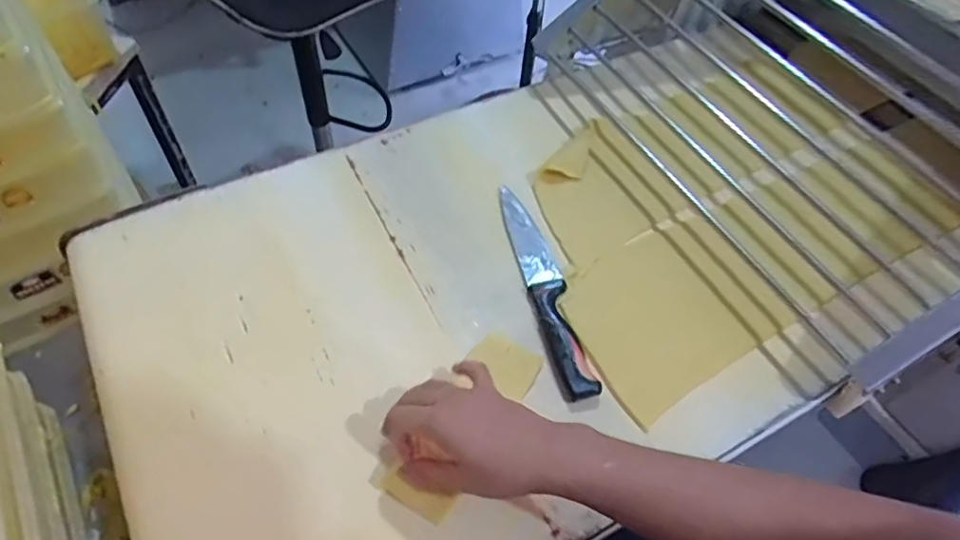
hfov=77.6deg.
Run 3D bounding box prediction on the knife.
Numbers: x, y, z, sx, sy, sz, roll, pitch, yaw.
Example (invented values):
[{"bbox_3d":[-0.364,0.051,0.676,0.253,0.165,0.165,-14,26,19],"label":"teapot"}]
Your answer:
[{"bbox_3d":[0.064,0.012,0.604,0.038,0.013,0.251,-9,56,-11],"label":"knife"}]

